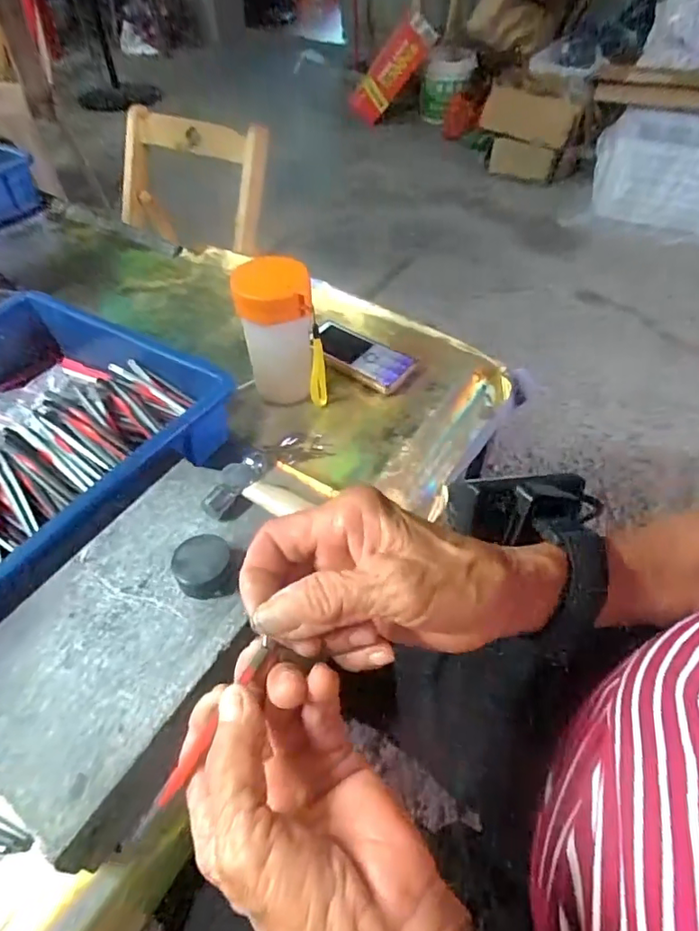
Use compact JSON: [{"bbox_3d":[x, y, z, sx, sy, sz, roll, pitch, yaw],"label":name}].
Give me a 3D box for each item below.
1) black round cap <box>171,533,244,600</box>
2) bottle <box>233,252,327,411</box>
[{"bbox_3d":[-0.095,0.068,0.366,0.042,0.020,0.037,10,50,11],"label":"black round cap"},{"bbox_3d":[-0.064,-0.123,0.525,0.070,0.132,0.058,-10,49,-6],"label":"bottle"}]

